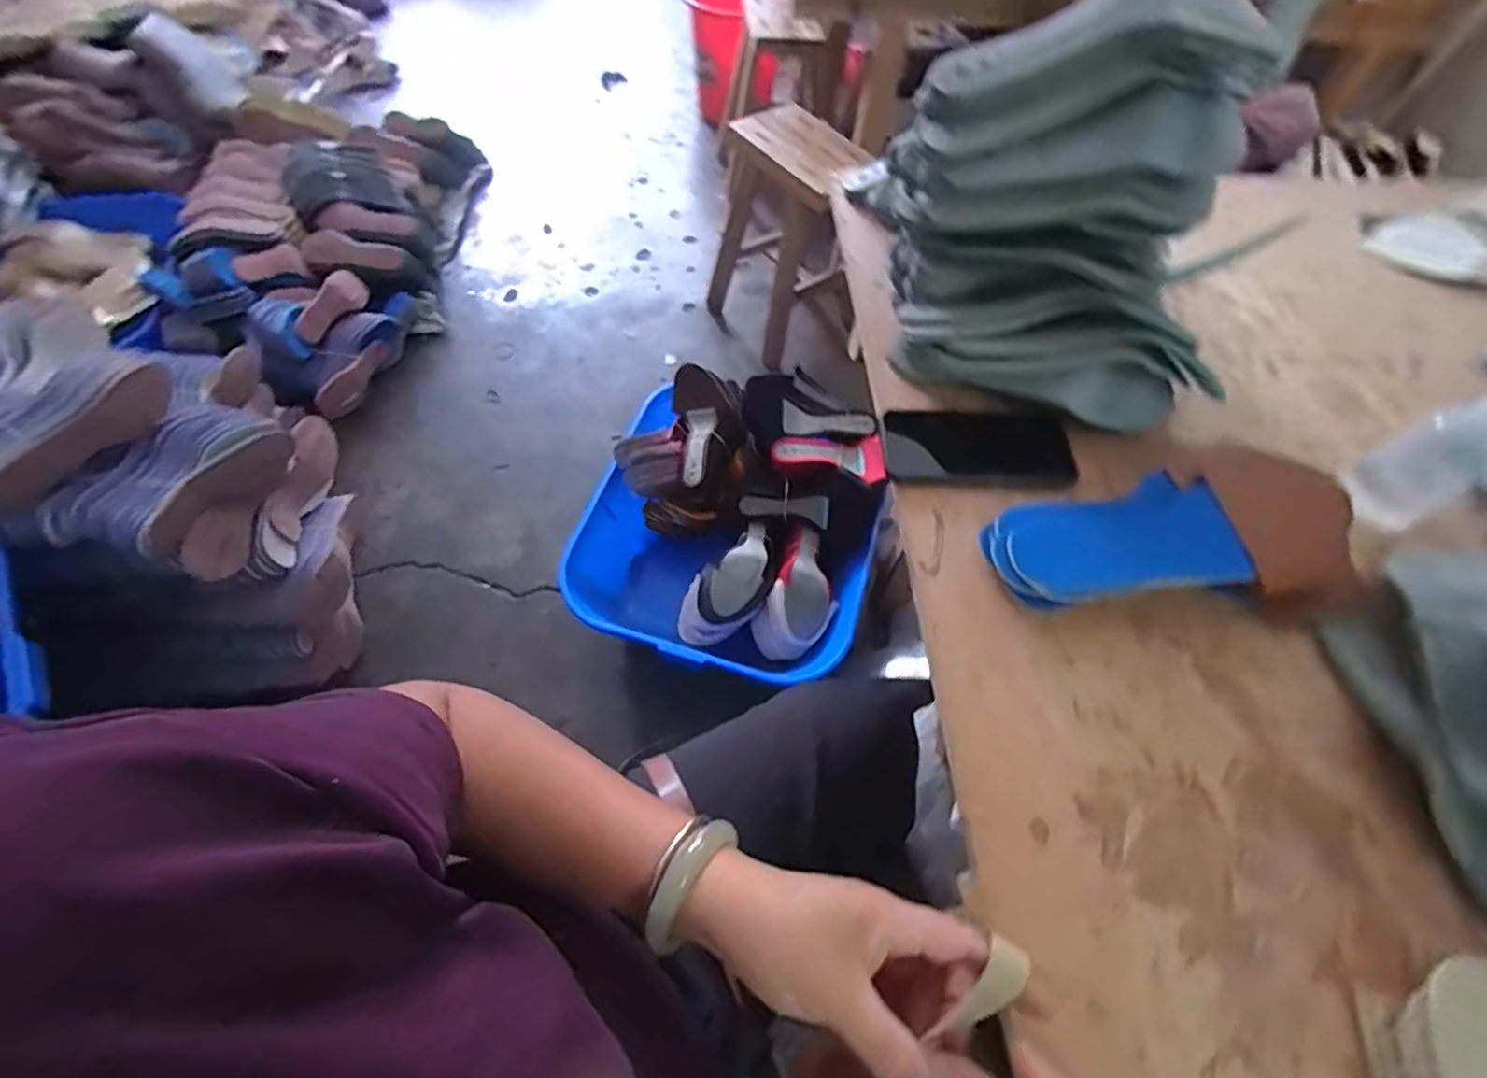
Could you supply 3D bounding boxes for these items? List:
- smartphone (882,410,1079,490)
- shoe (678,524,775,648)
[{"bbox_3d":[0.207,-0.082,0.554,0.160,0.008,0.089,4,58,-1],"label":"smartphone"},{"bbox_3d":[-0.027,0.093,1.134,0.122,0.083,0.254,37,92,19],"label":"shoe"}]

